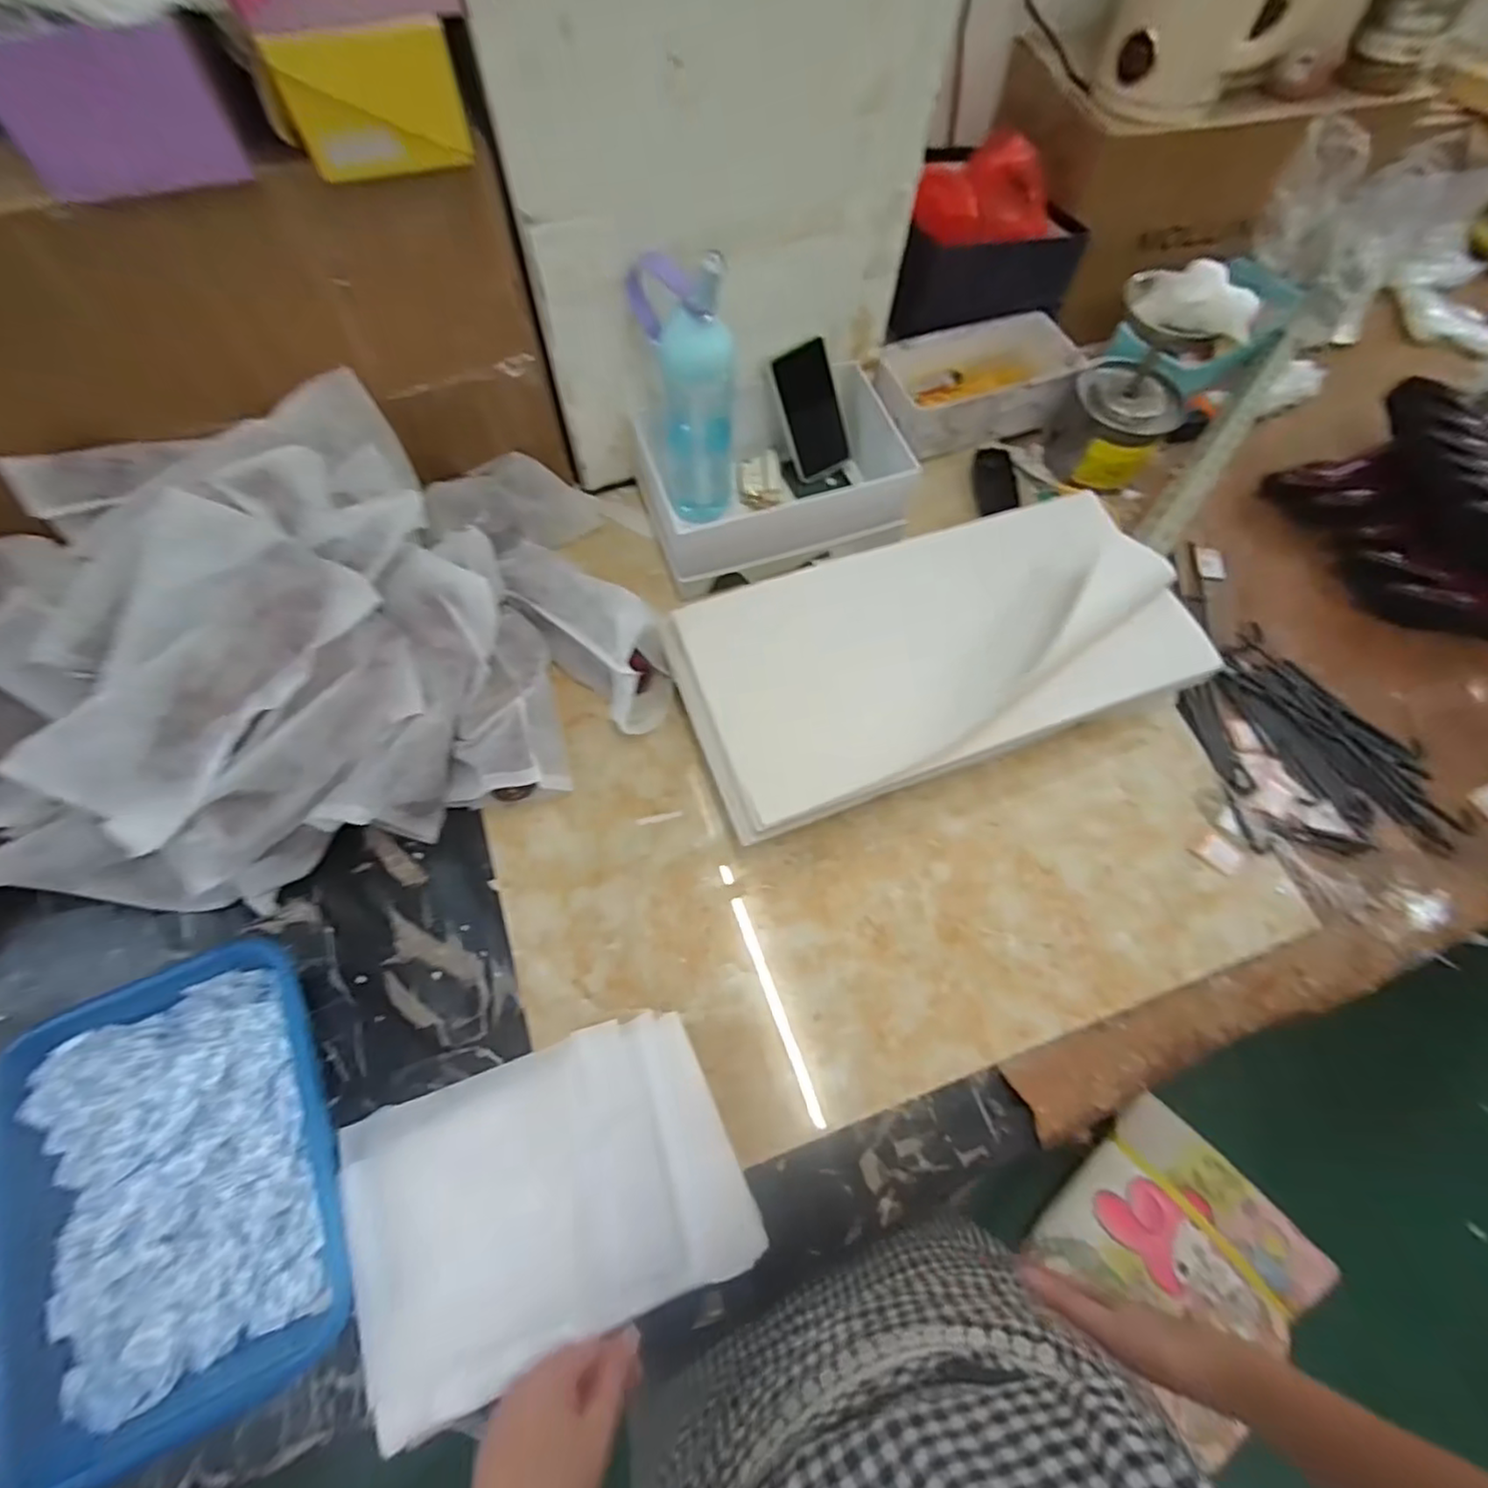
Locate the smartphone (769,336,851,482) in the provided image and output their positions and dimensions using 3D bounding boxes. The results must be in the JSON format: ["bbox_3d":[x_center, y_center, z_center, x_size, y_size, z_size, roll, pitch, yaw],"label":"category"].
[{"bbox_3d":[0.085,-0.419,0.844,0.075,0.155,0.011,-25,39,1],"label":"smartphone"}]

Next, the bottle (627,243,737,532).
[{"bbox_3d":[-0.064,-0.384,0.755,0.103,0.309,0.069,-11,69,-4],"label":"bottle"}]

